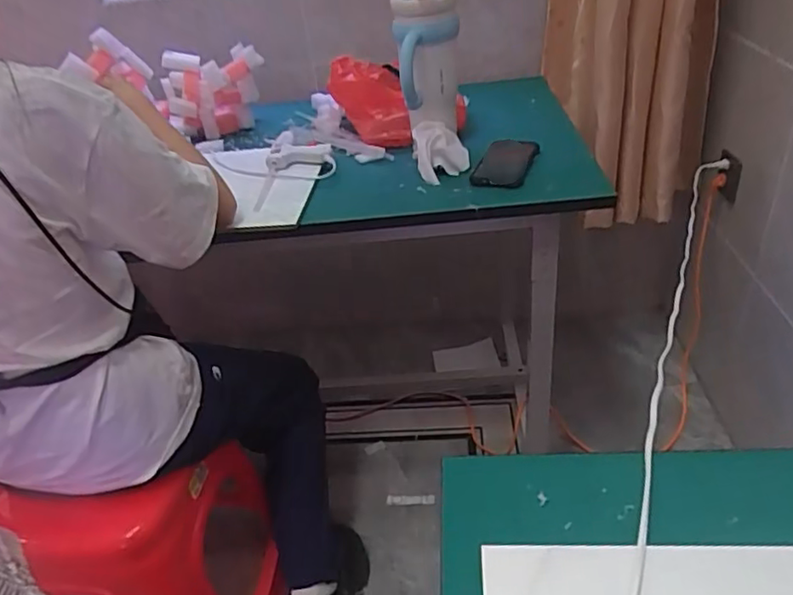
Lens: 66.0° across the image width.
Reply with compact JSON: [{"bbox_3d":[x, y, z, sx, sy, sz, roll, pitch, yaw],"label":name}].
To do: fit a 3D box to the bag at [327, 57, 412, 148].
[{"bbox_3d":[-0.048,-0.358,1.117,0.073,0.129,0.202,-25,38,-25],"label":"bag"}]

